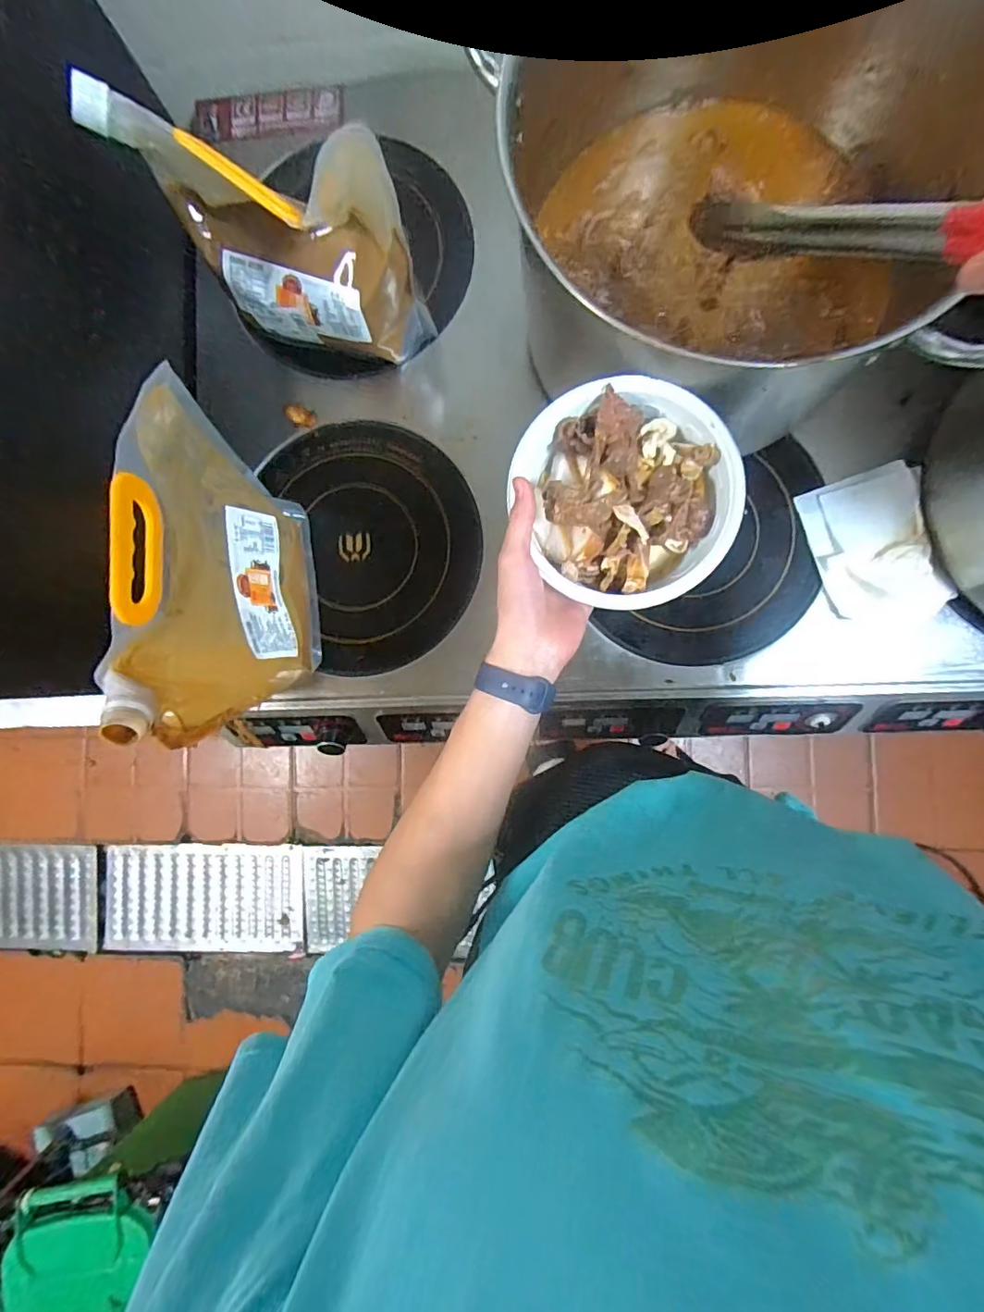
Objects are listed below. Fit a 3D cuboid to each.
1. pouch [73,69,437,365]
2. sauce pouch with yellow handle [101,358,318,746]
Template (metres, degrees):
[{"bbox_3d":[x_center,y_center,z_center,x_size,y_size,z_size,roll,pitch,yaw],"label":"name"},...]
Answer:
[{"bbox_3d":[-0.188,-0.384,0.513,0.222,0.227,0.090,15,90,6],"label":"pouch"},{"bbox_3d":[-0.233,-0.070,0.485,0.058,0.250,0.278,-4,88,5],"label":"sauce pouch with yellow handle"}]

